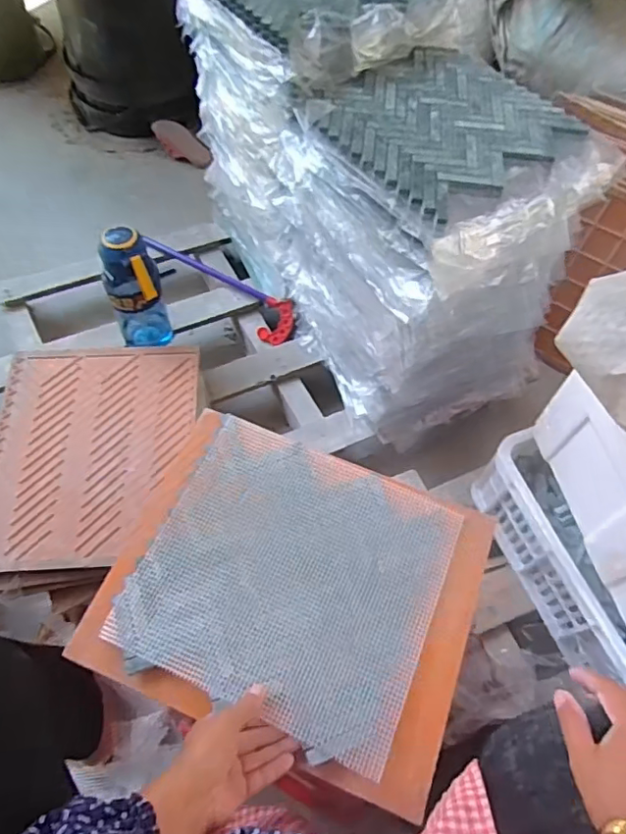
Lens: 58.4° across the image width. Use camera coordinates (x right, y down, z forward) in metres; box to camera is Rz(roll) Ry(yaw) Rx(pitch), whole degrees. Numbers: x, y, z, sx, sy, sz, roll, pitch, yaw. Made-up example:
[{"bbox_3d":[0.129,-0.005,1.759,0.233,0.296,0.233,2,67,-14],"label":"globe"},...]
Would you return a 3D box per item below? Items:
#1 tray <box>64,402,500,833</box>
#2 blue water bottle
[{"bbox_3d":[-0.011,0.165,0.557,0.340,0.028,0.285,21,60,8],"label":"tray"},{"bbox_3d":[-0.267,-0.177,0.848,0.077,0.215,0.068,-10,61,-10],"label":"blue water bottle"}]

